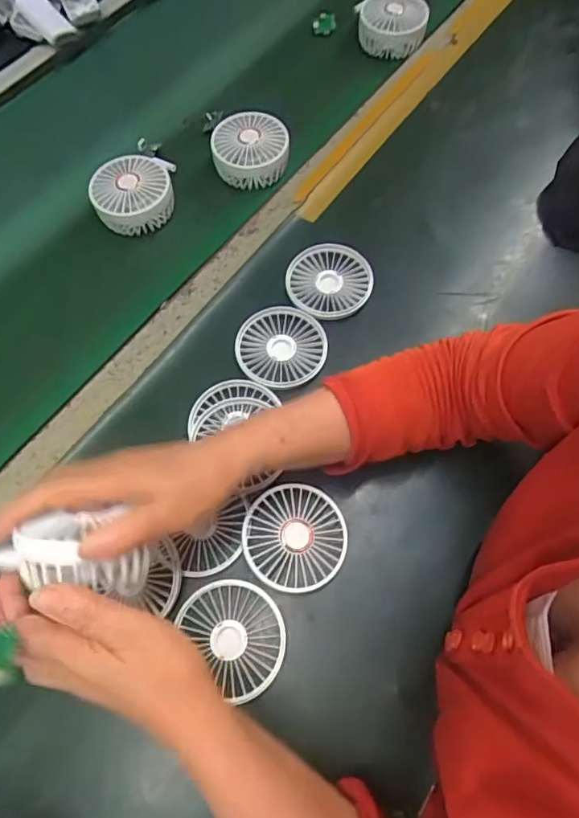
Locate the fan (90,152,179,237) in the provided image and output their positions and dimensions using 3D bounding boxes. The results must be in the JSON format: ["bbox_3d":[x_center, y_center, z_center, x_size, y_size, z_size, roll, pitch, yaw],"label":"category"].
[{"bbox_3d":[-0.175,-0.243,0.588,0.087,0.047,0.085,-6,66,0],"label":"fan"}]

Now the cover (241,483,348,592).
[{"bbox_3d":[0.005,0.108,0.440,0.086,0.021,0.084,-14,66,-3],"label":"cover"}]

